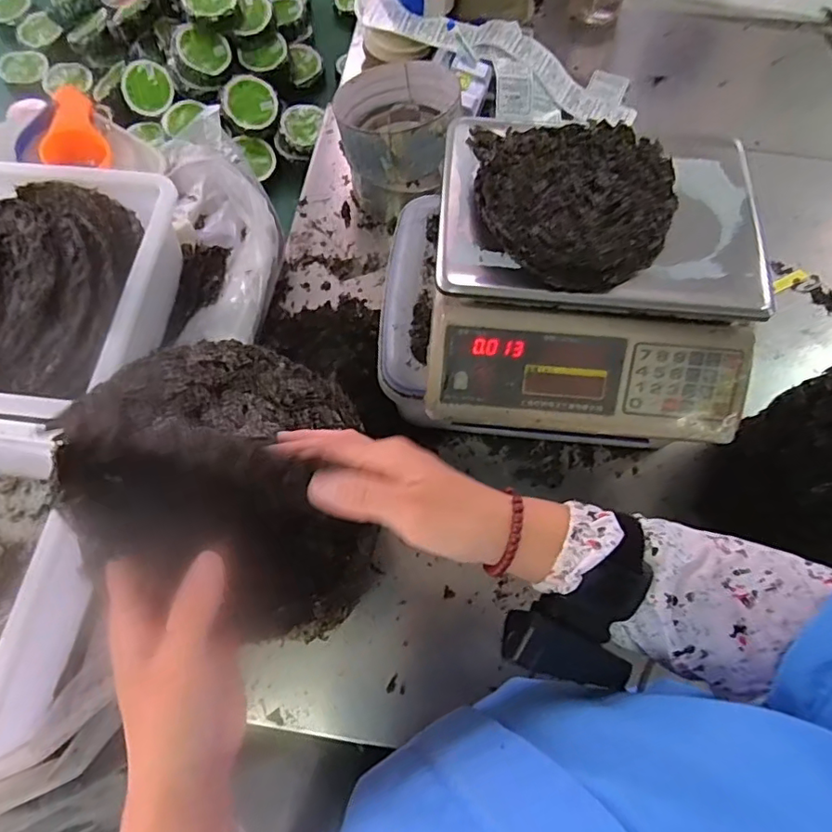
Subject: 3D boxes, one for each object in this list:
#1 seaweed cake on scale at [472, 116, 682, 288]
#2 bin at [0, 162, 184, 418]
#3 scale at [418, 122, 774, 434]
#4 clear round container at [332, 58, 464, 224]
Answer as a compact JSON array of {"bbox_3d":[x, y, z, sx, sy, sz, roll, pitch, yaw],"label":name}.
[{"bbox_3d":[0.160,-0.220,0.550,0.197,0.030,0.203,0,69,-1],"label":"seaweed cake on scale"},{"bbox_3d":[-0.458,-0.137,0.598,0.367,0.109,0.298,5,69,1],"label":"bin"},{"bbox_3d":[0.177,-0.150,0.601,0.355,0.114,0.312,4,69,1],"label":"scale"},{"bbox_3d":[-0.028,-0.446,0.890,0.178,0.169,0.199,-8,69,-4],"label":"clear round container"}]

